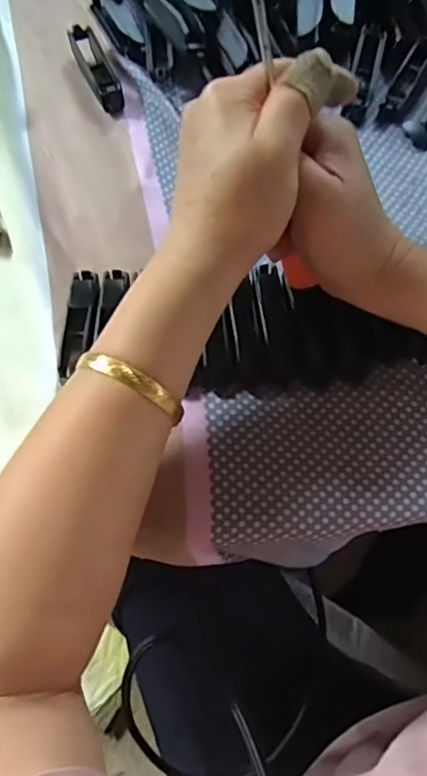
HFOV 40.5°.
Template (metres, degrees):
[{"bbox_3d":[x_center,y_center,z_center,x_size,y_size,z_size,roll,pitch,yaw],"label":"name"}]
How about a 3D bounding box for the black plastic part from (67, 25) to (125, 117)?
[{"bbox_3d":[-0.080,-0.225,0.407,0.022,0.014,0.073,-24,70,-7],"label":"black plastic part"}]

